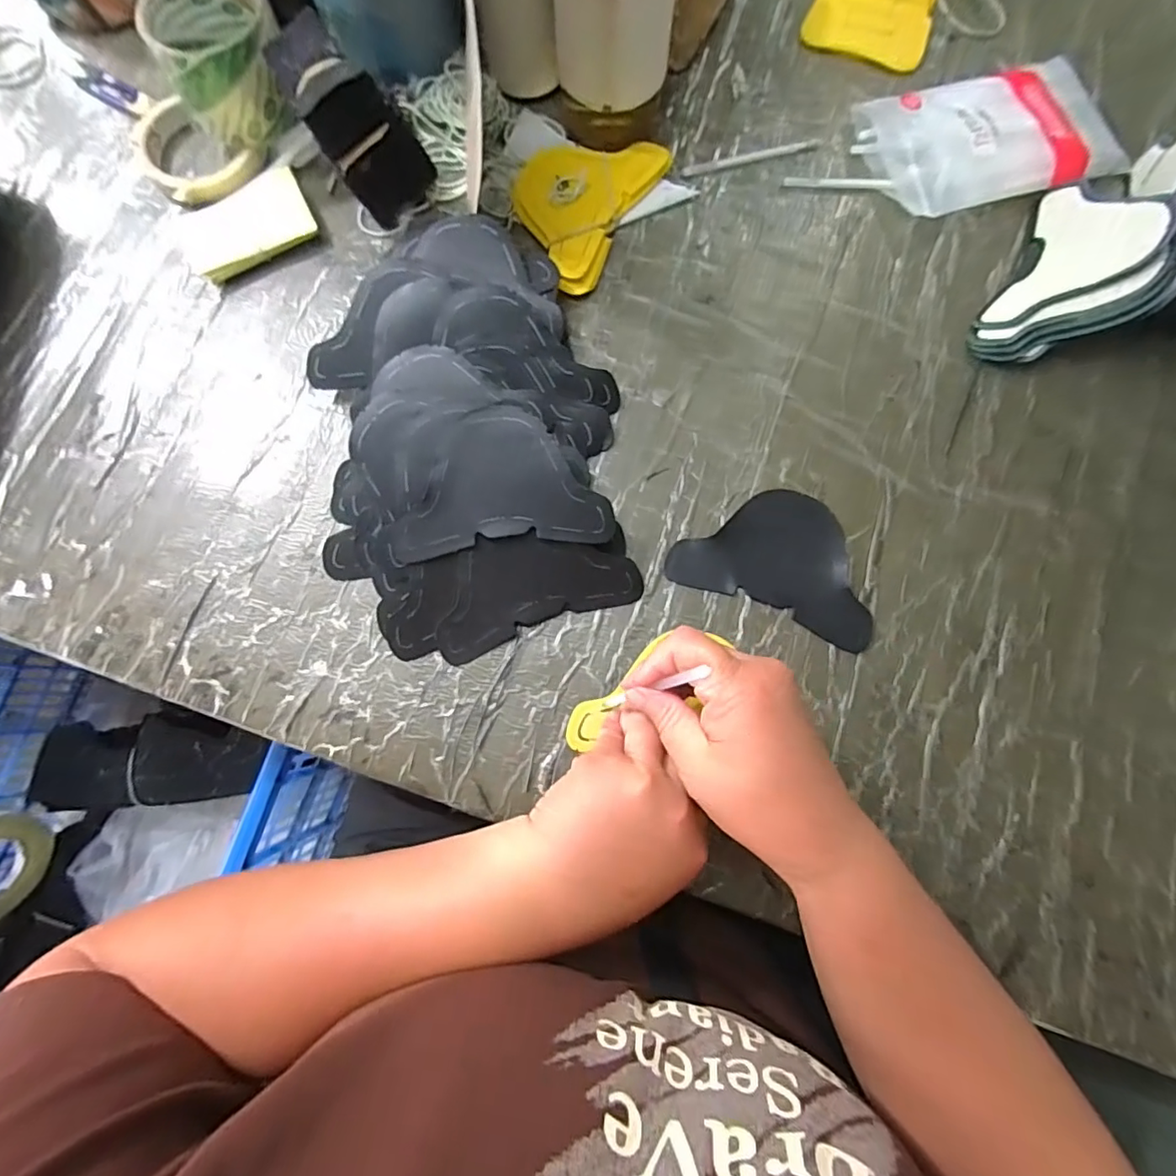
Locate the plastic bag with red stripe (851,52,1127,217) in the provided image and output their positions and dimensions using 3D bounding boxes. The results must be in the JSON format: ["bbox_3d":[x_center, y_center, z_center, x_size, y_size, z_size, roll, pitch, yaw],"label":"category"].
[{"bbox_3d":[0.304,-0.345,0.424,0.173,0.029,0.107,-11,79,-1],"label":"plastic bag with red stripe"}]

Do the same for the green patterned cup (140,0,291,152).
[{"bbox_3d":[-0.261,-0.387,0.410,0.081,0.076,0.090,-25,80,-4],"label":"green patterned cup"}]

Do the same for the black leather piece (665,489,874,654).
[{"bbox_3d":[0.129,-0.023,0.367,0.133,0.008,0.085,22,80,5],"label":"black leather piece"}]

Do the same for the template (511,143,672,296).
[{"bbox_3d":[-0.011,-0.295,0.425,0.094,0.013,0.138,30,81,6],"label":"template"}]

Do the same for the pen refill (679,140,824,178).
[{"bbox_3d":[0.130,-0.342,0.441,0.111,0.004,0.010,-13,79,-2],"label":"pen refill"}]

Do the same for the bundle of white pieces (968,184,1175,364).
[{"bbox_3d":[0.344,-0.217,0.382,0.096,0.031,0.140,23,83,41],"label":"bundle of white pieces"}]

